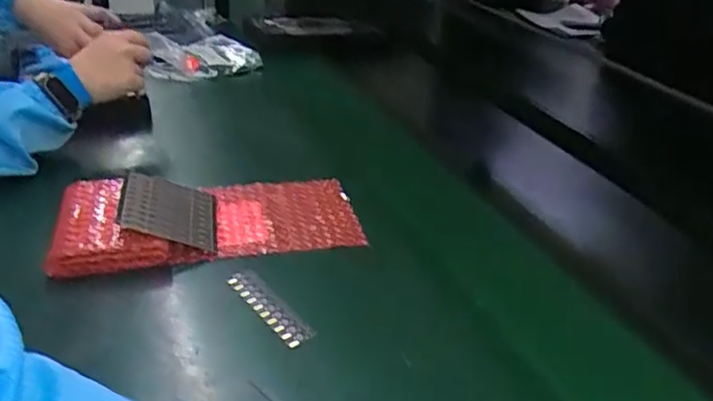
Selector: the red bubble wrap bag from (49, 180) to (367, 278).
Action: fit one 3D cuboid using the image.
[{"bbox_3d":[-0.138,0.014,0.601,0.272,0.034,0.122,-3,31,-16],"label":"red bubble wrap bag"}]

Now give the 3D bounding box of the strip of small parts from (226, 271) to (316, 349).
[{"bbox_3d":[-0.069,0.086,0.510,0.027,0.007,0.098,-18,37,-35],"label":"strip of small parts"}]

